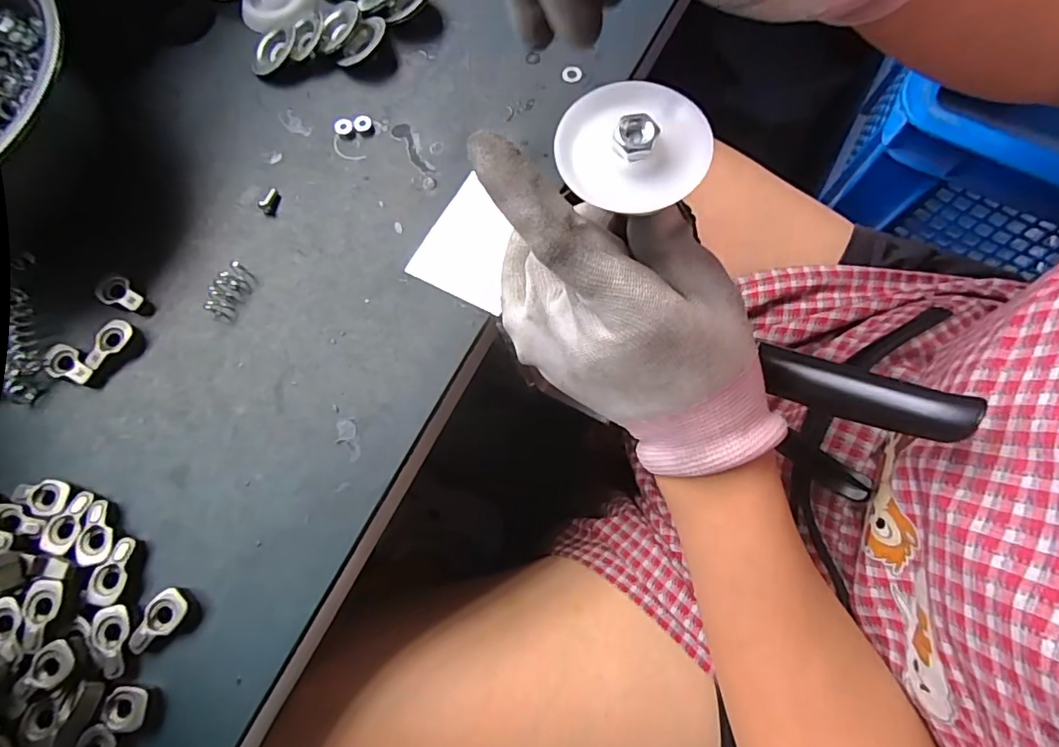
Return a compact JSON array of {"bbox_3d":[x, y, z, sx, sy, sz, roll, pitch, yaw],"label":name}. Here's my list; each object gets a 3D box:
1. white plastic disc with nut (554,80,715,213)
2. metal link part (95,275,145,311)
[{"bbox_3d":[0.034,-0.076,0.173,0.048,0.011,0.048,-1,75,2],"label":"white plastic disc with nut"},{"bbox_3d":[-0.224,-0.044,0.294,0.027,0.008,0.016,24,77,8],"label":"metal link part"}]

